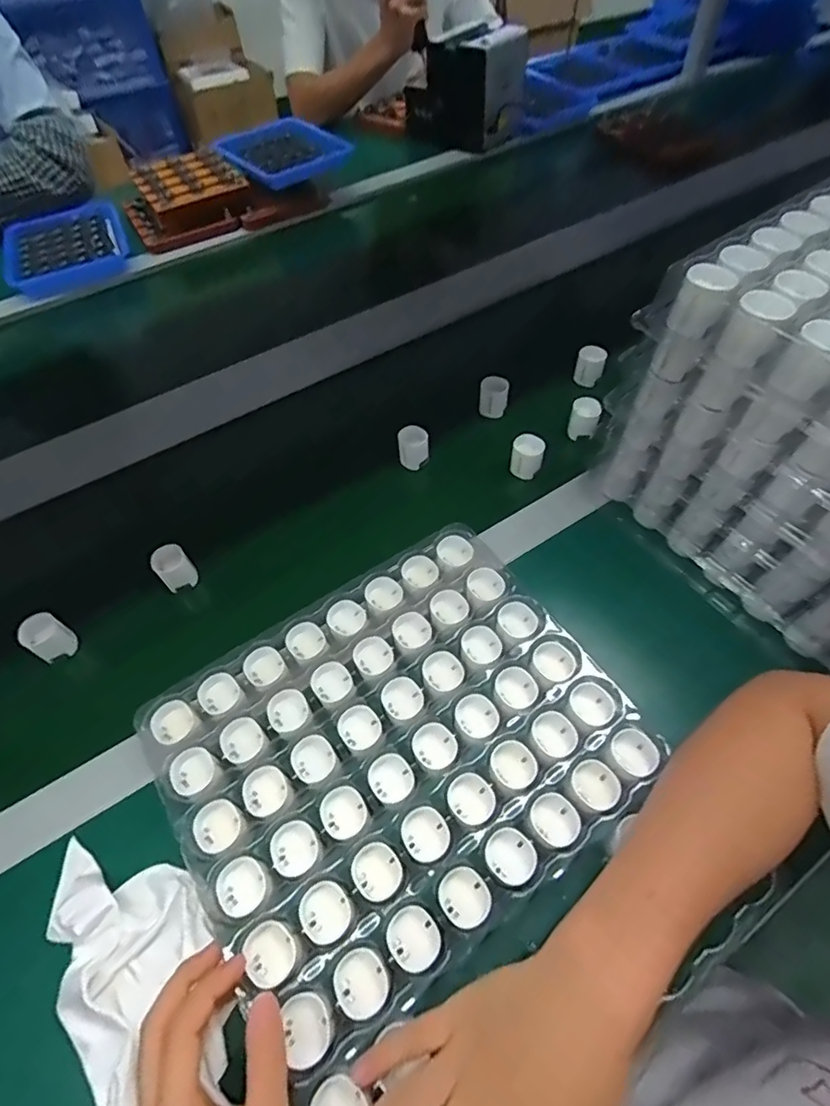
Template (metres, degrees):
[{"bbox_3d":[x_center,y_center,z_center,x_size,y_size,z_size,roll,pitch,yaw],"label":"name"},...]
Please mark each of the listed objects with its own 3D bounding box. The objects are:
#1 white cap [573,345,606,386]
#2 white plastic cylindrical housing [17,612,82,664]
[{"bbox_3d":[0.203,-0.216,0.625,0.031,0.037,0.031,-1,55,1],"label":"white cap"},{"bbox_3d":[-0.310,0.073,0.455,0.029,0.037,0.030,-1,55,1],"label":"white plastic cylindrical housing"}]

